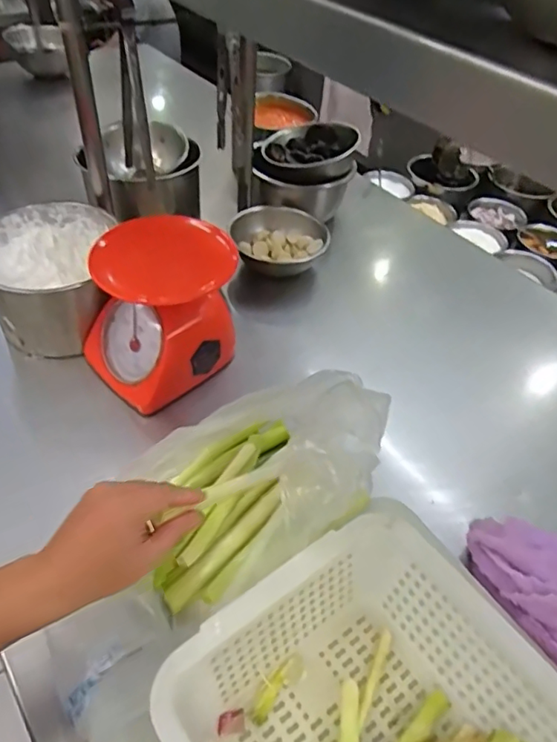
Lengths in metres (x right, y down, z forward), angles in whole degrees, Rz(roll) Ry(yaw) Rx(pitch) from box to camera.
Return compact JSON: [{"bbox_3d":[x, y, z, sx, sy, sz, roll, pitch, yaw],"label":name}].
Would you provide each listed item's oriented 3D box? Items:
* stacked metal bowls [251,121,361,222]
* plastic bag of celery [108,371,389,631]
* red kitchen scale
[{"bbox_3d":[0.050,-0.367,0.990,0.168,0.133,0.180,10,46,4],"label":"stacked metal bowls"},{"bbox_3d":[-0.025,0.092,0.489,0.227,0.111,0.133,-29,55,-29],"label":"plastic bag of celery"},{"bbox_3d":[-0.146,-0.076,0.660,0.162,0.166,0.144,-26,54,-27],"label":"red kitchen scale"}]

